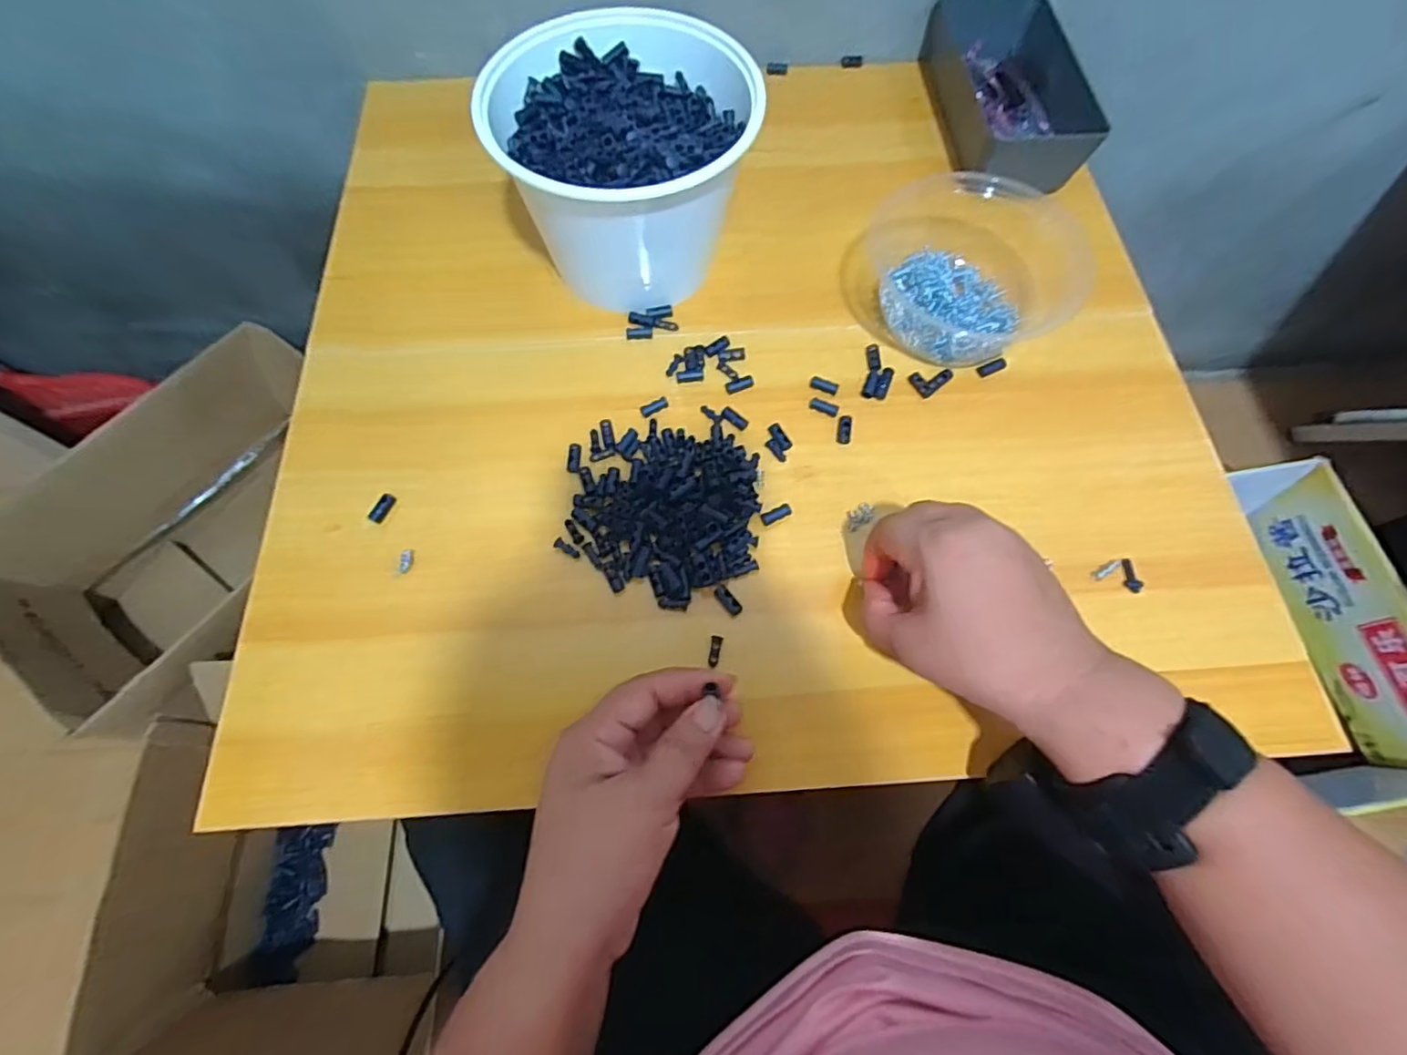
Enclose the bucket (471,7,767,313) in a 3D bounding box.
[{"bbox_3d":[-0.051,-0.235,0.413,0.160,0.111,0.153,1,67,-1],"label":"bucket"}]

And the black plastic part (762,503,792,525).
[{"bbox_3d":[0.044,-0.008,0.377,0.019,0.004,0.007,-25,71,-12],"label":"black plastic part"}]

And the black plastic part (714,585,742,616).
[{"bbox_3d":[0.014,0.042,0.356,0.008,0.006,0.019,-36,73,-15],"label":"black plastic part"}]

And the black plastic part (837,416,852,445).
[{"bbox_3d":[0.092,-0.064,0.404,0.008,0.004,0.019,9,68,2],"label":"black plastic part"}]

